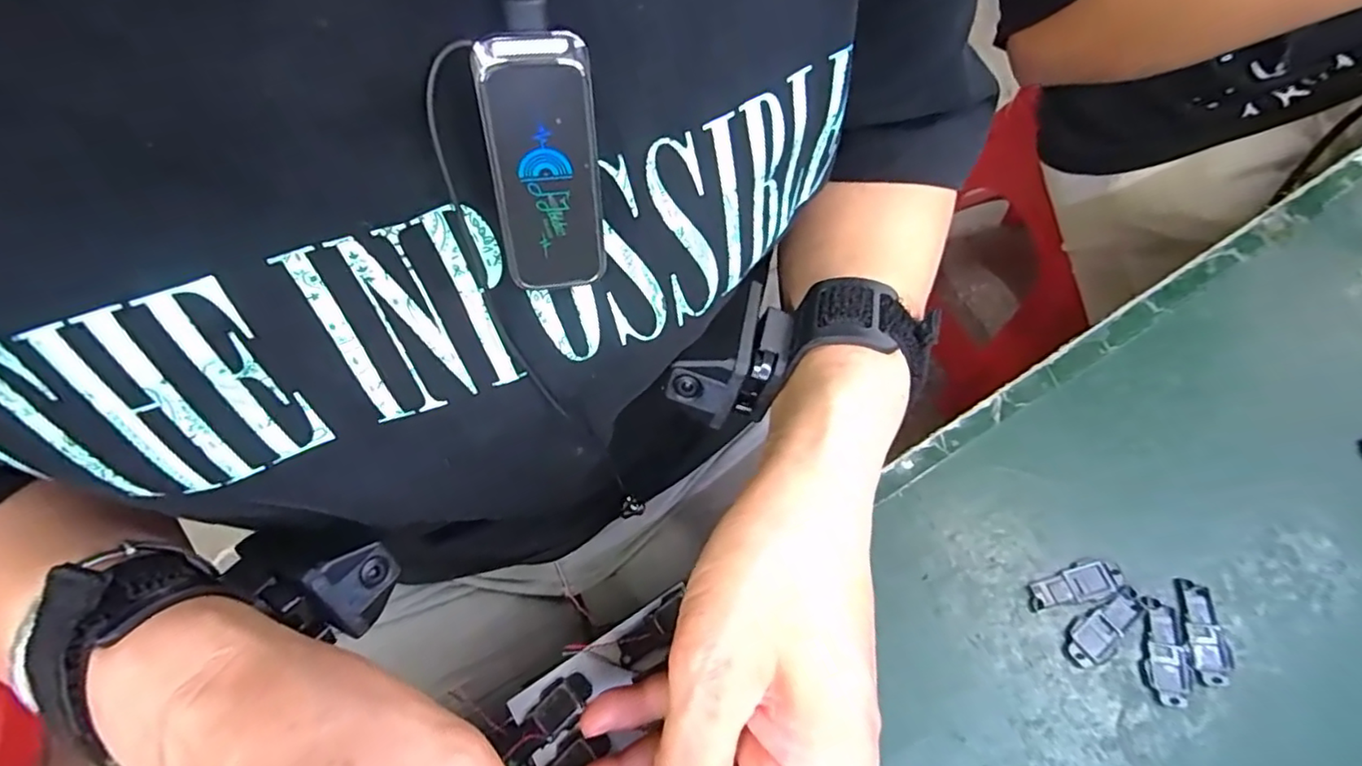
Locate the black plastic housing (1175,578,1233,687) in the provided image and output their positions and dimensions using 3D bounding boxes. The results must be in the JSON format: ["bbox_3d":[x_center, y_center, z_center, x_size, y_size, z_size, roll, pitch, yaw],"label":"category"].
[{"bbox_3d":[0.214,0.101,0.256,0.015,0.004,0.039,3,65,5],"label":"black plastic housing"}]

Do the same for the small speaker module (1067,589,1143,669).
[{"bbox_3d":[0.175,0.101,0.259,0.039,0.004,0.014,-36,68,-13],"label":"small speaker module"}]

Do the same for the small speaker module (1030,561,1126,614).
[{"bbox_3d":[0.167,0.086,0.268,0.040,0.004,0.015,-12,65,-3],"label":"small speaker module"}]

